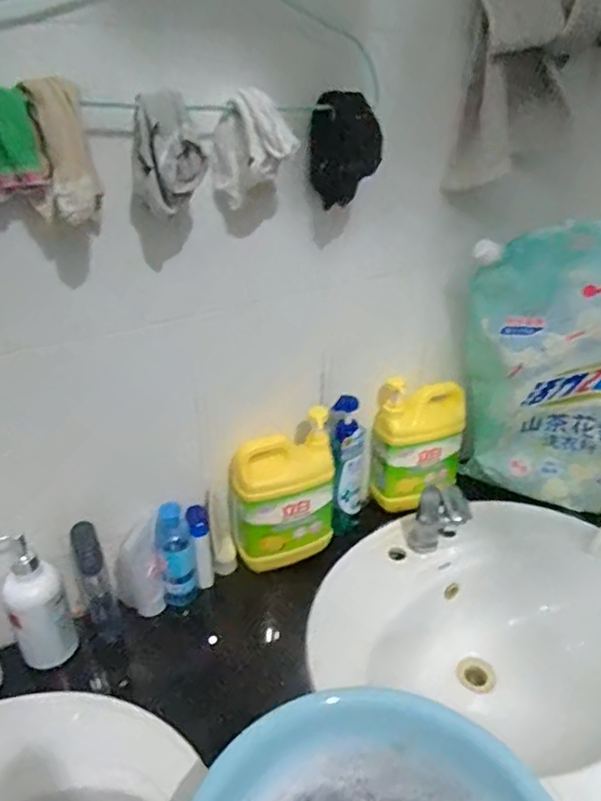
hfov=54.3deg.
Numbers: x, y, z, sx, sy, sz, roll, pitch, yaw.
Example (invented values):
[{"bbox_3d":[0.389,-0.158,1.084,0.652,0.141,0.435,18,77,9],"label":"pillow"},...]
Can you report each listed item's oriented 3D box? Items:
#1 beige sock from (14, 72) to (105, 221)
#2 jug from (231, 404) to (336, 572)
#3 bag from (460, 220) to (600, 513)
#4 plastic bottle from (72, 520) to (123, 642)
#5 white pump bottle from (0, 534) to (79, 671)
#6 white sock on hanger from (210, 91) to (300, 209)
[{"bbox_3d":[-0.215,-0.221,0.525,0.056,0.111,0.042,-9,31,-14],"label":"beige sock"},{"bbox_3d":[-0.030,0.134,0.873,0.149,0.221,0.086,-12,32,-20],"label":"jug"},{"bbox_3d":[0.430,-0.035,0.906,0.349,0.449,0.080,7,31,12],"label":"bag"},{"bbox_3d":[-0.267,0.239,0.765,0.040,0.180,0.050,-14,33,-23],"label":"plastic bottle"},{"bbox_3d":[-0.333,0.250,0.737,0.065,0.177,0.064,-19,35,-29],"label":"white pump bottle"},{"bbox_3d":[-0.049,-0.262,0.616,0.086,0.102,0.046,-3,30,-6],"label":"white sock on hanger"}]

